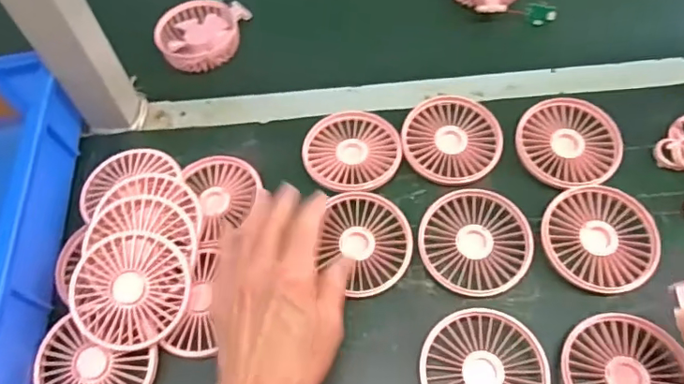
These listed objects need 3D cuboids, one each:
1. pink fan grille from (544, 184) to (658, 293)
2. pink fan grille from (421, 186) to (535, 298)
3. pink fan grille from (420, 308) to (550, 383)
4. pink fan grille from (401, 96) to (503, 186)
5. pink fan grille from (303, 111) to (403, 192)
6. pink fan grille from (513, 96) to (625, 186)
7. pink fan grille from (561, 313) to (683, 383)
[{"bbox_3d":[0.208,0.036,0.423,0.086,0.010,0.086,-2,59,4],"label":"pink fan grille"},{"bbox_3d":[0.109,0.038,0.429,0.087,0.006,0.086,5,59,8],"label":"pink fan grille"},{"bbox_3d":[0.103,0.131,0.381,0.087,0.013,0.087,-29,61,-13],"label":"pink fan grille"},{"bbox_3d":[0.101,-0.051,0.482,0.087,0.006,0.089,-2,59,4],"label":"pink fan grille"},{"bbox_3d":[0.009,-0.039,0.482,0.087,0.008,0.087,-2,59,4],"label":"pink fan grille"},{"bbox_3d":[0.202,-0.044,0.469,0.089,0.012,0.087,-2,59,4],"label":"pink fan grille"},{"bbox_3d":[0.203,0.129,0.370,0.087,0.010,0.088,-2,59,4],"label":"pink fan grille"}]

